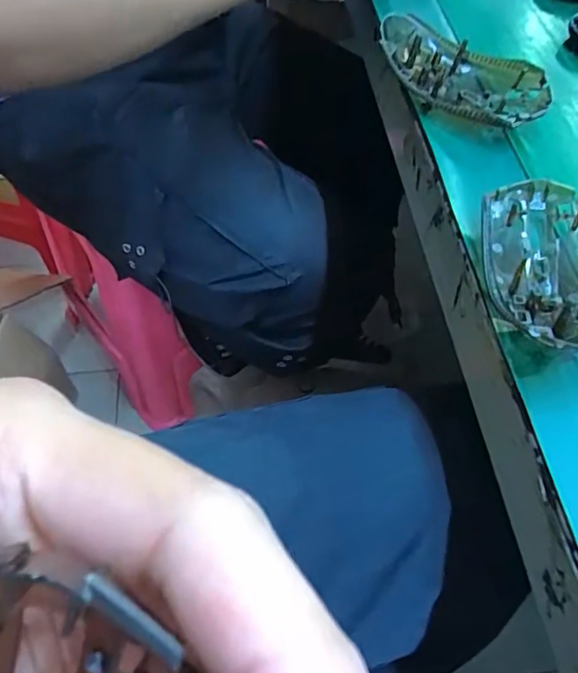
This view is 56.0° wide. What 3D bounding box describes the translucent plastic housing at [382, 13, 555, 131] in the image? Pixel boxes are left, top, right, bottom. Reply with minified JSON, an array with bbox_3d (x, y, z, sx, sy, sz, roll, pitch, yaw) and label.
[{"bbox_3d":[0.108,-0.163,0.342,0.107,0.032,0.053,26,61,16],"label":"translucent plastic housing"}]

